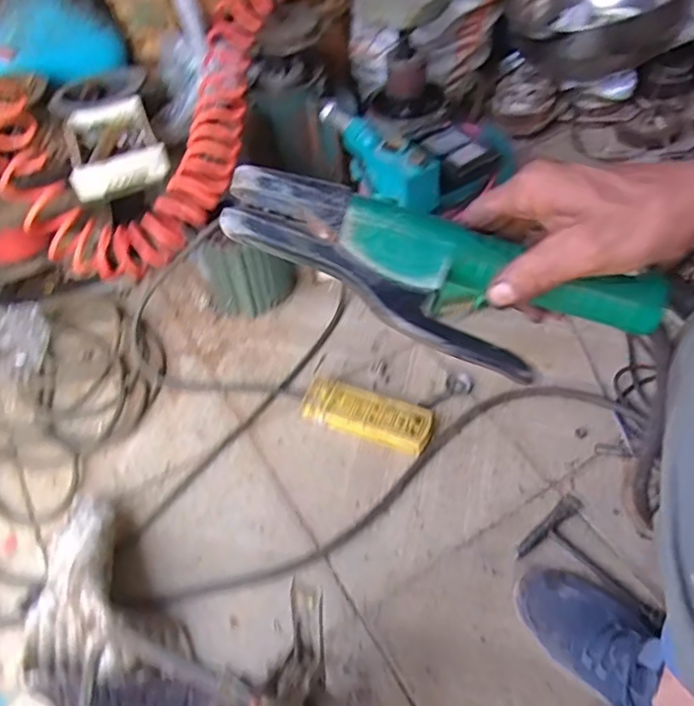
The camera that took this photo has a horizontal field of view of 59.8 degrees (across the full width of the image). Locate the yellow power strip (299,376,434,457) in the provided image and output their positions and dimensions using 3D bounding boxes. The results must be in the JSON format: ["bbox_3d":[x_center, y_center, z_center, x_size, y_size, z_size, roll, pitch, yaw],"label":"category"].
[{"bbox_3d":[0.029,0.085,0.843,0.182,0.032,0.067,17,55,15],"label":"yellow power strip"}]

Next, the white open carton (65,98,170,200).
[{"bbox_3d":[-0.356,-0.312,0.907,0.132,0.051,0.188,-23,55,-14],"label":"white open carton"}]

